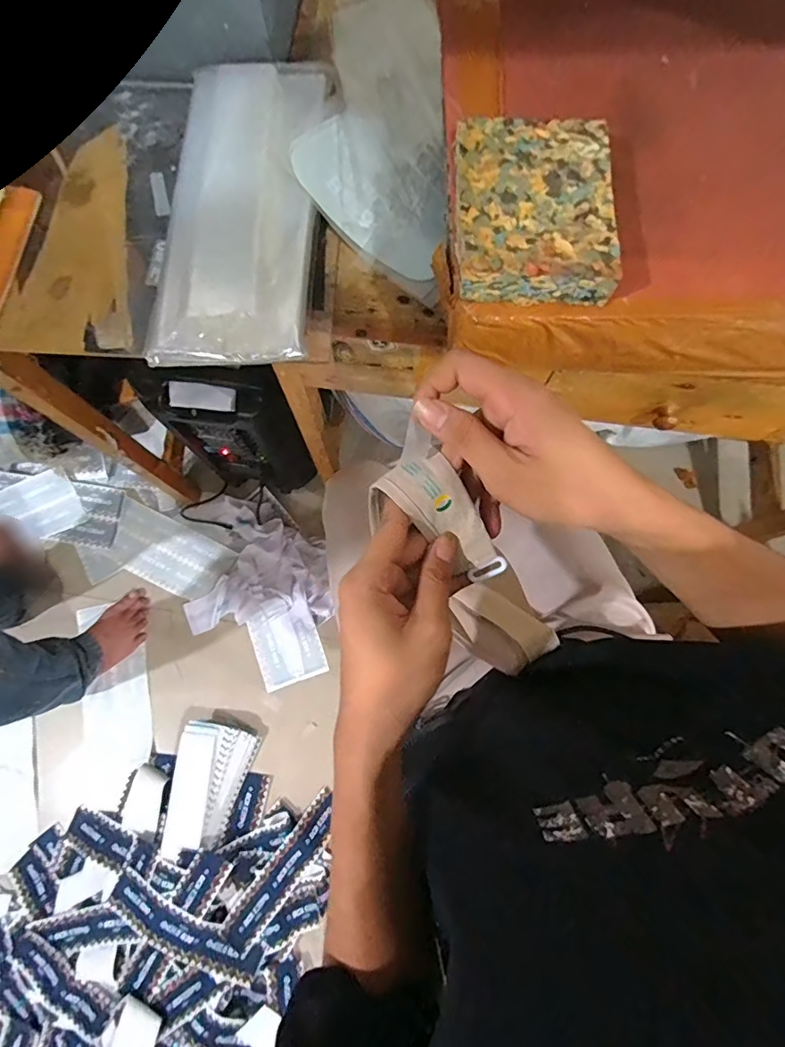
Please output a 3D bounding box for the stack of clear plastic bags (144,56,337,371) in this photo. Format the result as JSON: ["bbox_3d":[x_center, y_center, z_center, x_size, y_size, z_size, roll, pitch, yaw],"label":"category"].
[{"bbox_3d":[-0.157,-0.331,0.518,0.160,0.029,0.364,2,78,0],"label":"stack of clear plastic bags"}]

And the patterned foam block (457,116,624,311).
[{"bbox_3d":[0.099,-0.225,0.361,0.108,0.037,0.135,2,78,0],"label":"patterned foam block"}]

